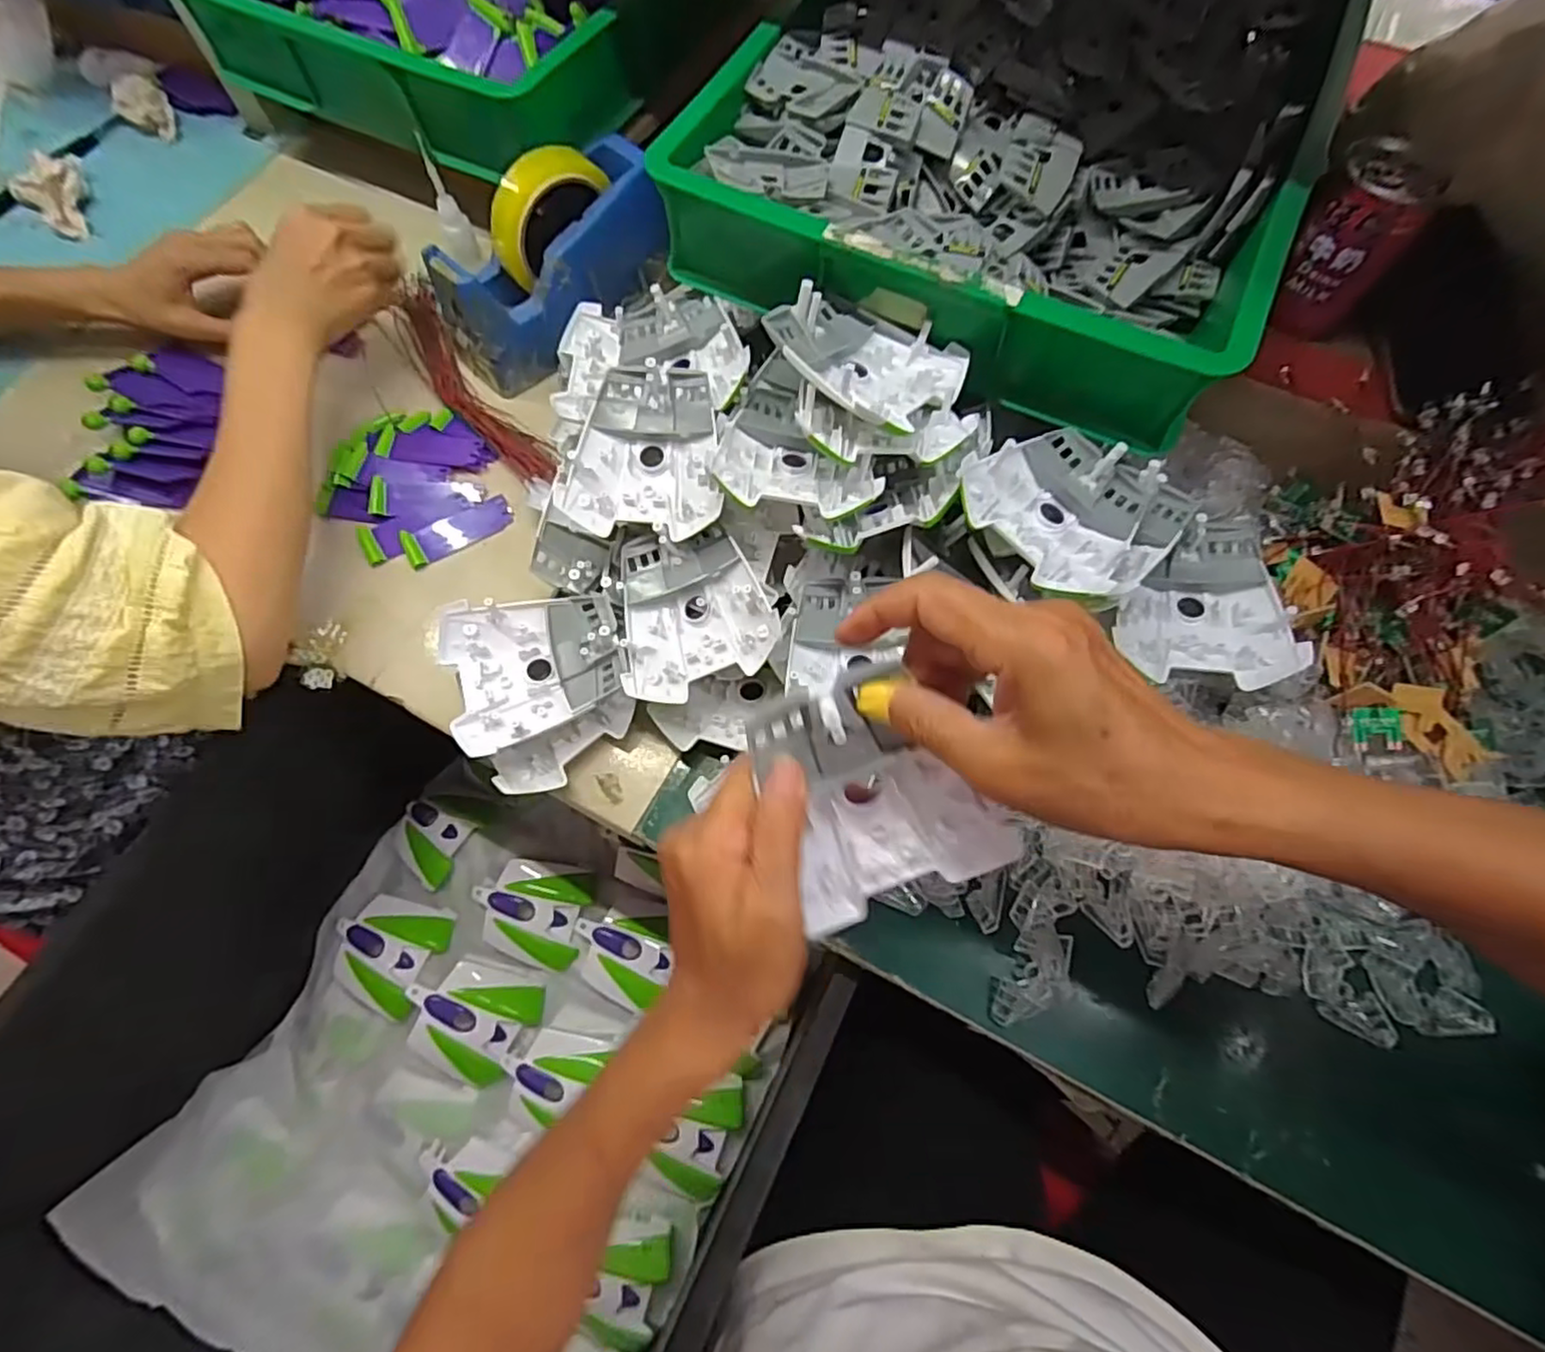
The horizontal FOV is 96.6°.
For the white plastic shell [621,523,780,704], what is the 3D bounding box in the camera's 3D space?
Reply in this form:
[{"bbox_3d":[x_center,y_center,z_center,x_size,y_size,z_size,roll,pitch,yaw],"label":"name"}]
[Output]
[{"bbox_3d":[-0.047,-0.042,0.428,0.094,0.032,0.104,-6,69,-3],"label":"white plastic shell"}]

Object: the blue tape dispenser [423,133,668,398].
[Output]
[{"bbox_3d":[-0.170,-0.323,0.533,0.077,0.103,0.184,39,73,14],"label":"blue tape dispenser"}]

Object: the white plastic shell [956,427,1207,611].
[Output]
[{"bbox_3d":[0.179,-0.099,0.398,0.122,0.035,0.108,-40,74,-15],"label":"white plastic shell"}]

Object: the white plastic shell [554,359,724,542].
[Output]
[{"bbox_3d":[-0.080,-0.145,0.435,0.102,0.038,0.108,5,68,1],"label":"white plastic shell"}]

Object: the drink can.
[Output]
[{"bbox_3d":[0.360,-0.269,0.434,0.057,0.087,0.067,-42,75,-15],"label":"drink can"}]

